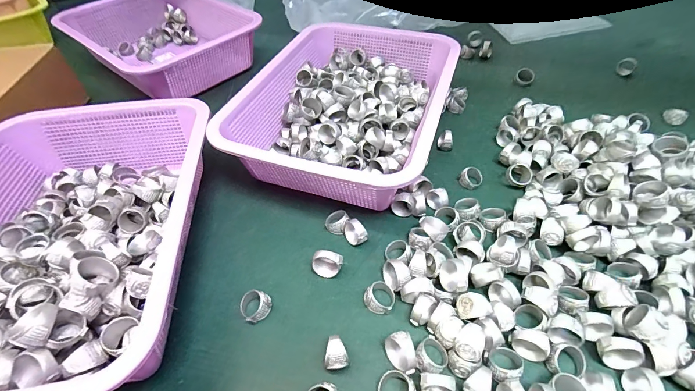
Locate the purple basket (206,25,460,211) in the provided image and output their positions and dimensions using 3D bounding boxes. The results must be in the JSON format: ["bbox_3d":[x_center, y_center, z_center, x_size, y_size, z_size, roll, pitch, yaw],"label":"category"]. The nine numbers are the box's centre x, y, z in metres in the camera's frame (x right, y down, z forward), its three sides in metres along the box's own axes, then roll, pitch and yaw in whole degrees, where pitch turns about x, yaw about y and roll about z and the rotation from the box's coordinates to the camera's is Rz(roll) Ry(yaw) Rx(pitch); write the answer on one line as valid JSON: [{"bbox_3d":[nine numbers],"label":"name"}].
[{"bbox_3d":[0.005,-0.114,0.442,0.222,0.086,0.285,13,50,15],"label":"purple basket"}]

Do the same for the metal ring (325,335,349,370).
[{"bbox_3d":[-0.009,0.123,0.264,0.017,0.023,0.021,-11,48,-7],"label":"metal ring"}]

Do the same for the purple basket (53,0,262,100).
[{"bbox_3d":[-0.310,-0.262,0.579,0.289,0.082,0.221,31,56,28],"label":"purple basket"}]

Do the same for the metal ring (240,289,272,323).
[{"bbox_3d":[-0.081,0.095,0.297,0.026,0.017,0.023,15,50,17],"label":"metal ring"}]

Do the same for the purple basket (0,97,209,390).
[{"bbox_3d":[-0.242,0.038,0.312,0.223,0.088,0.308,-8,47,-4],"label":"purple basket"}]

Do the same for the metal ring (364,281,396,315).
[{"bbox_3d":[0.028,0.088,0.299,0.027,0.017,0.025,-2,47,2],"label":"metal ring"}]

